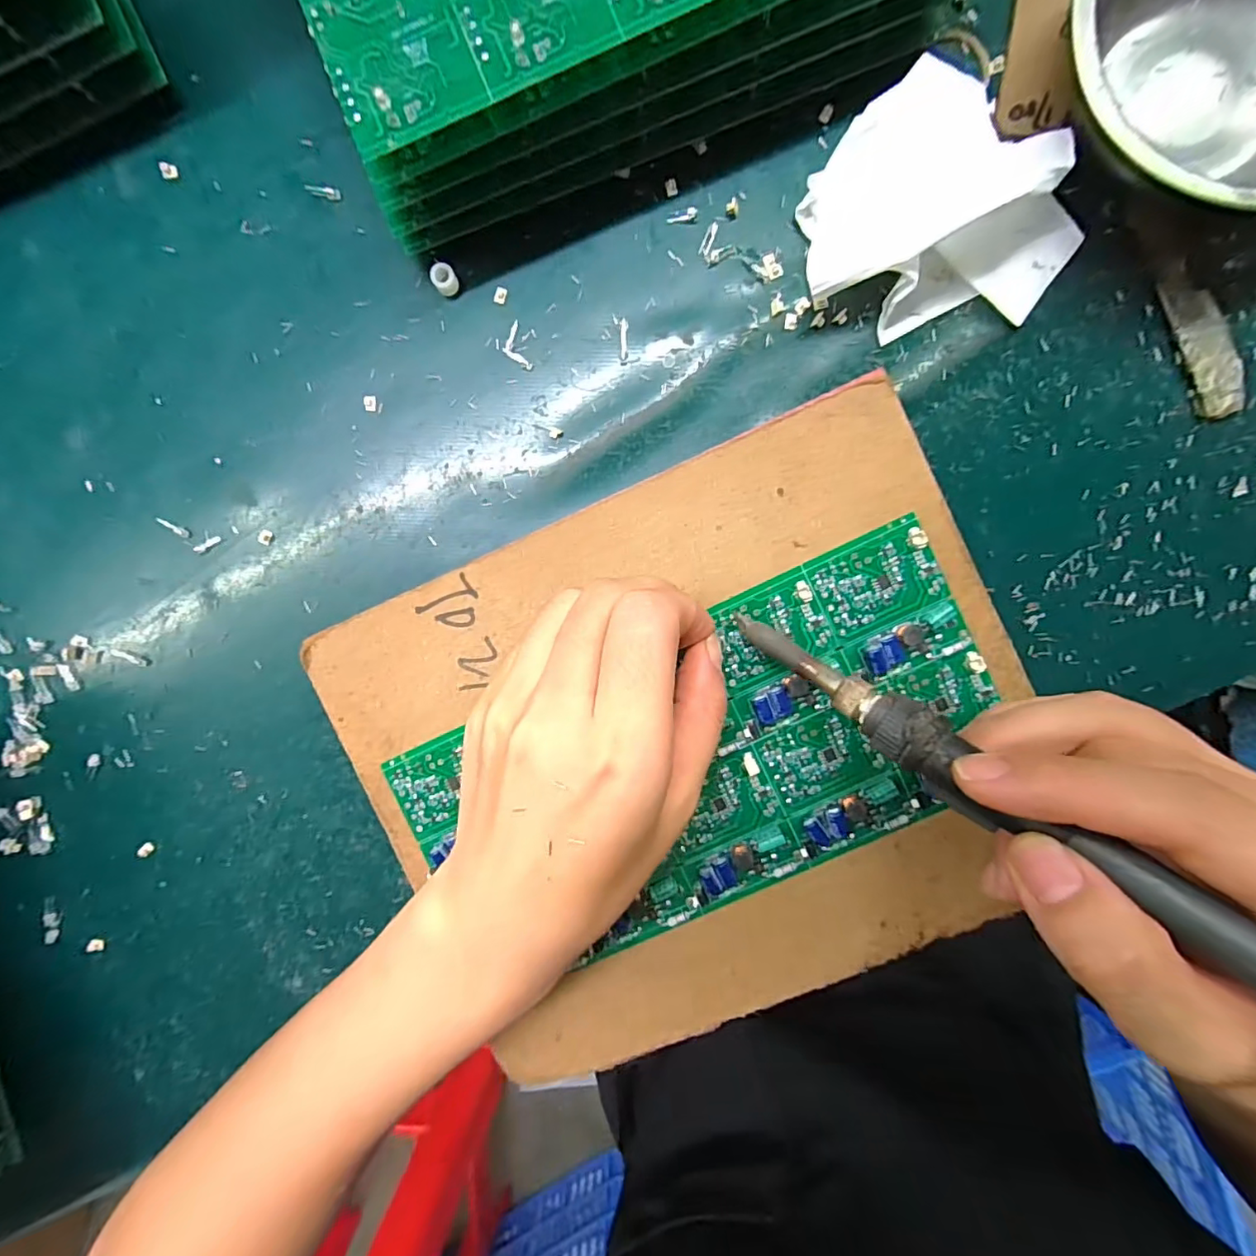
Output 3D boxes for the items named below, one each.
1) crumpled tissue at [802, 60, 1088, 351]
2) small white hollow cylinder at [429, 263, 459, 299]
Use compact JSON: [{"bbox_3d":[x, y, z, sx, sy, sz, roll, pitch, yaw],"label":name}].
[{"bbox_3d":[0.118,-0.155,0.202,0.096,0.034,0.083,41,94,0],"label":"crumpled tissue"},{"bbox_3d":[-0.076,-0.144,0.223,0.009,0.009,0.010,-37,91,4],"label":"small white hollow cylinder"}]

